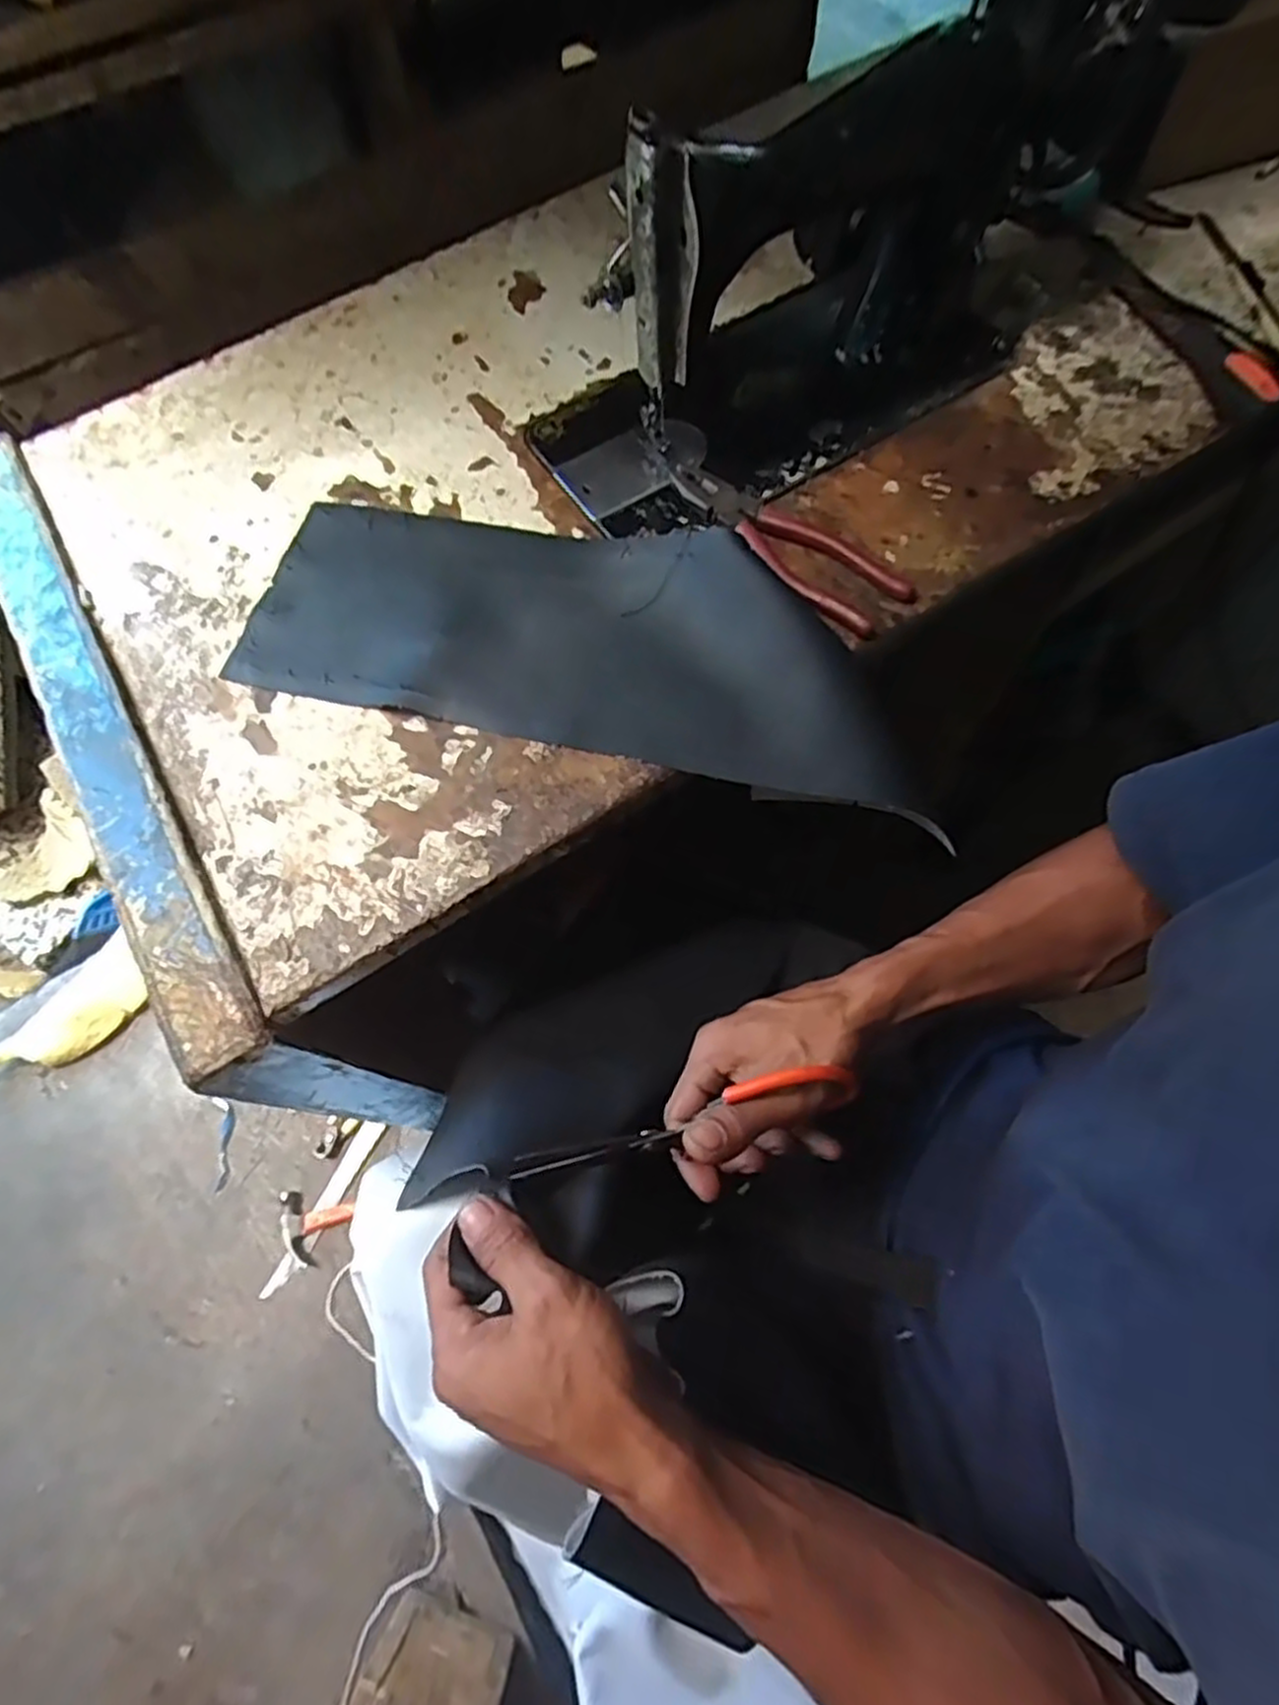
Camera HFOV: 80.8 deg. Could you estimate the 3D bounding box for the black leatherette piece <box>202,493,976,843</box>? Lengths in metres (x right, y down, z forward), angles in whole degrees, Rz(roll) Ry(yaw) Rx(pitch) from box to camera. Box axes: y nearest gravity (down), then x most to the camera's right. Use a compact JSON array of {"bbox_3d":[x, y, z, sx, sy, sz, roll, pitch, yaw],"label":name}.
[{"bbox_3d":[-0.039,-0.154,0.512,0.472,0.040,0.172,14,69,6],"label":"black leatherette piece"}]

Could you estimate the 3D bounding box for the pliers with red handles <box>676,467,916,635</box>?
[{"bbox_3d":[0.100,-0.225,0.545,0.200,0.018,0.062,36,73,14],"label":"pliers with red handles"}]

